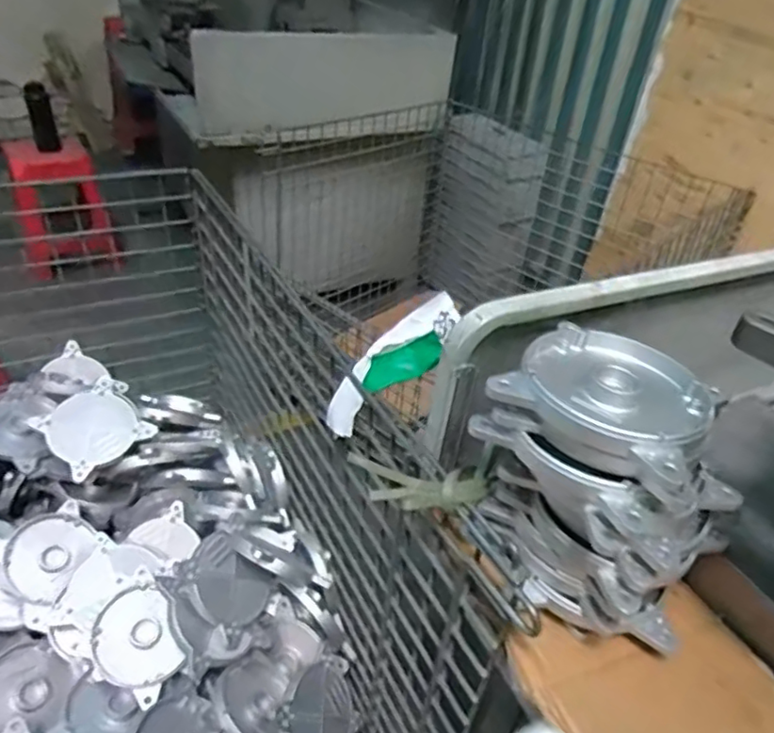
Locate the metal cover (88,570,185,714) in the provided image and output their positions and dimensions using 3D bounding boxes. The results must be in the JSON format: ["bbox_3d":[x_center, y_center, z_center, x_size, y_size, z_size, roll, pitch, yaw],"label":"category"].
[{"bbox_3d":[-0.351,0.389,0.862,0.132,0.017,0.137,32,55,4],"label":"metal cover"}]

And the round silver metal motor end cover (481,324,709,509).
[{"bbox_3d":[0.178,0.025,0.469,0.150,0.037,0.151,29,43,28],"label":"round silver metal motor end cover"}]

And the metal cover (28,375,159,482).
[{"bbox_3d":[-0.509,0.103,1.042,0.142,0.034,0.151,44,54,11],"label":"metal cover"}]

